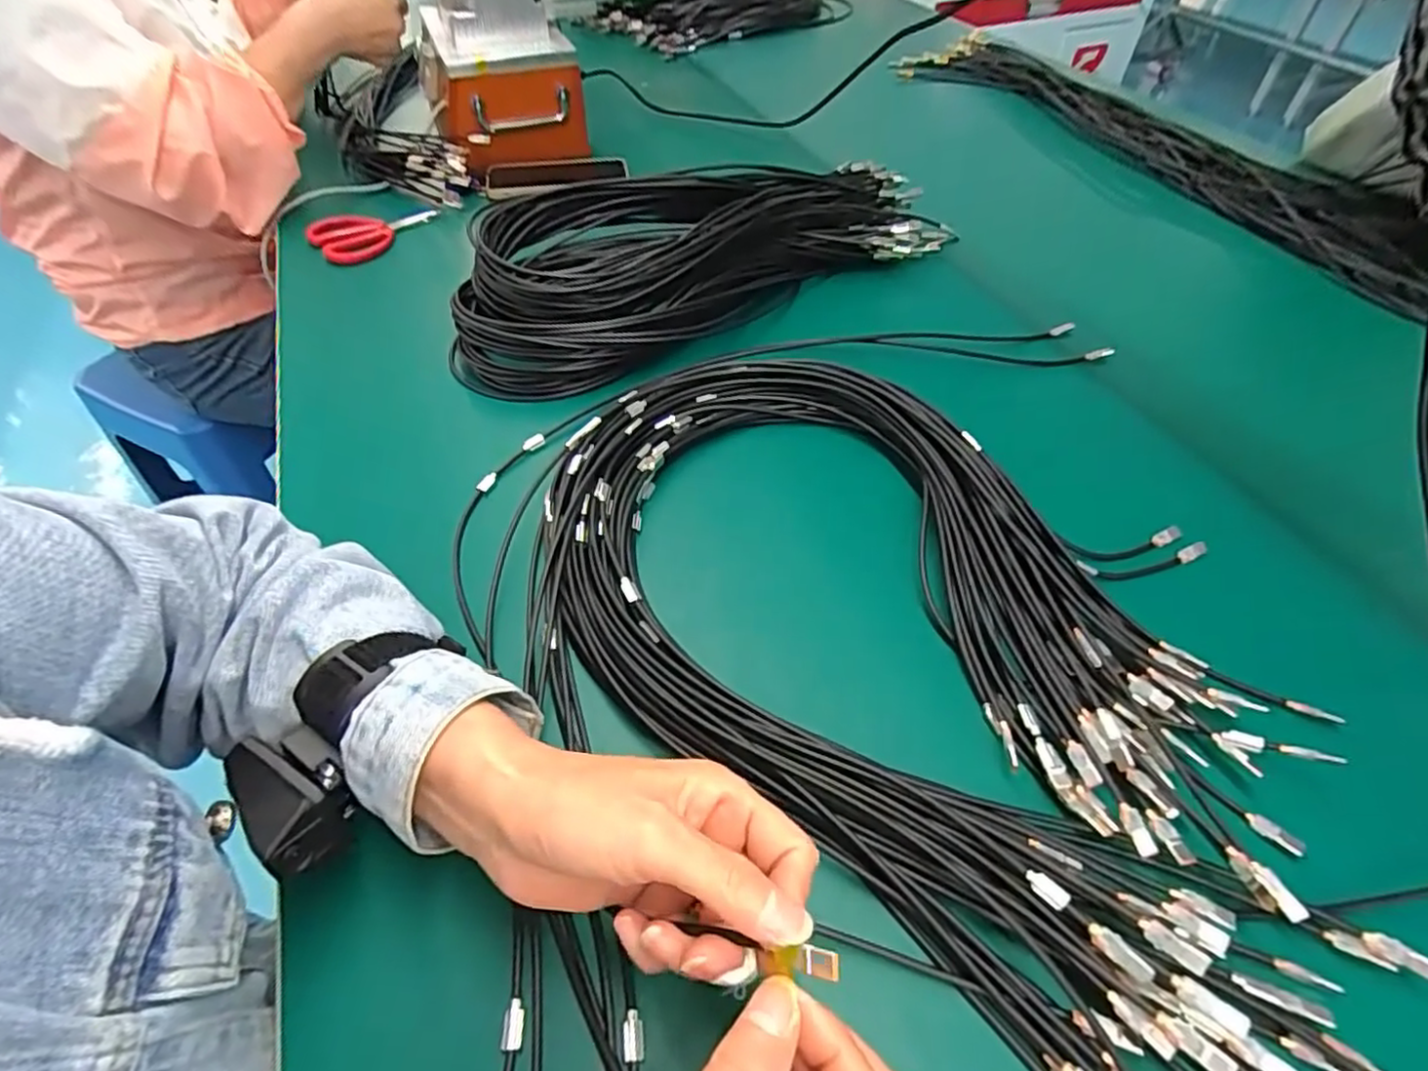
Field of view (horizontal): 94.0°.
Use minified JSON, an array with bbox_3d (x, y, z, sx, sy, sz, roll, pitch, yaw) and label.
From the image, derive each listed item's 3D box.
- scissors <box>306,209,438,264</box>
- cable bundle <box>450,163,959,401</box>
[{"bbox_3d":[-0.352,-0.331,0.708,0.064,0.025,0.140,33,57,25],"label":"scissors"},{"bbox_3d":[-0.008,-0.274,0.625,0.503,0.070,0.217,-28,55,-22],"label":"cable bundle"}]

